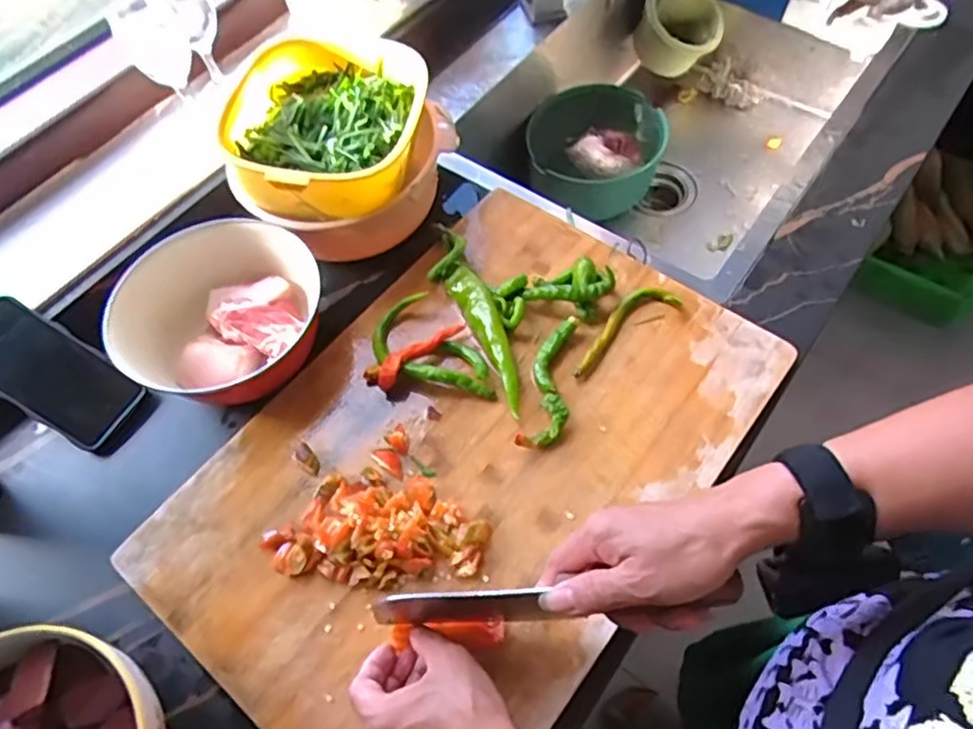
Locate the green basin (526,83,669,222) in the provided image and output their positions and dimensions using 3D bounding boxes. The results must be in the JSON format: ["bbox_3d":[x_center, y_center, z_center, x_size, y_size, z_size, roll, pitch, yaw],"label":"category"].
[{"bbox_3d":[0.154,-0.306,0.932,0.182,0.112,0.183,0,62,0],"label":"green basin"}]

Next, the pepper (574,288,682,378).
[{"bbox_3d":[0.119,-0.035,0.583,0.124,0.010,0.037,-33,66,-16],"label":"pepper"}]

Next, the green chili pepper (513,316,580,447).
[{"bbox_3d":[0.055,0.015,0.553,0.035,0.018,0.127,12,63,7],"label":"green chili pepper"}]

